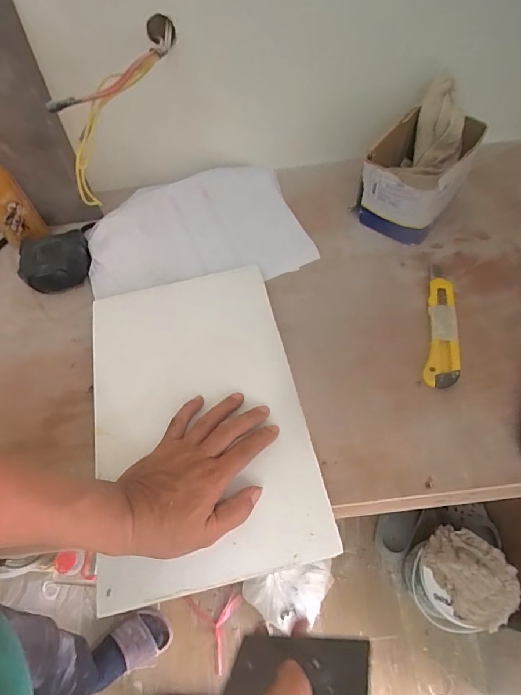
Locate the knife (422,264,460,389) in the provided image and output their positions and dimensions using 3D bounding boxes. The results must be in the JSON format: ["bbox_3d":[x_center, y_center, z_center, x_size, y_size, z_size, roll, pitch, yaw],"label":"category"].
[{"bbox_3d":[0.212,-0.031,0.471,0.033,0.019,0.170,11,62,10],"label":"knife"}]

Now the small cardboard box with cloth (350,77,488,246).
[{"bbox_3d":[0.205,-0.223,0.519,0.105,0.118,0.150,40,70,23],"label":"small cardboard box with cloth"}]

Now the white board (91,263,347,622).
[{"bbox_3d":[-0.070,0.062,0.427,0.211,0.009,0.333,-13,60,-3],"label":"white board"}]

